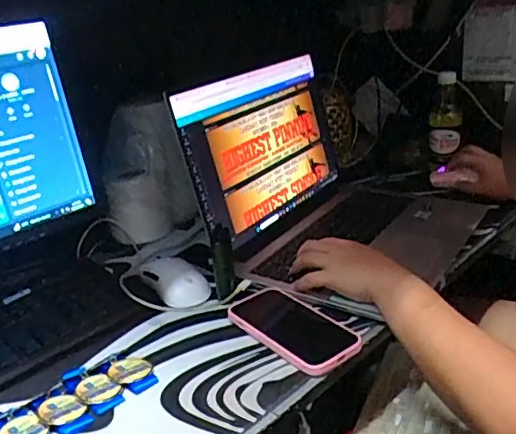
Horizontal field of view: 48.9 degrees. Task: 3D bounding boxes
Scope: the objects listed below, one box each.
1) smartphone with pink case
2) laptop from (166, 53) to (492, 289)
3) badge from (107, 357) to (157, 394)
[{"bbox_3d":[0.038,0.119,0.622,0.084,0.014,0.158,-22,29,-34],"label":"smartphone with pink case"},{"bbox_3d":[0.117,-0.070,0.803,0.318,0.238,0.382,14,30,33],"label":"laptop"},{"bbox_3d":[-0.125,0.157,0.571,0.053,0.004,0.038,15,30,34],"label":"badge"}]

